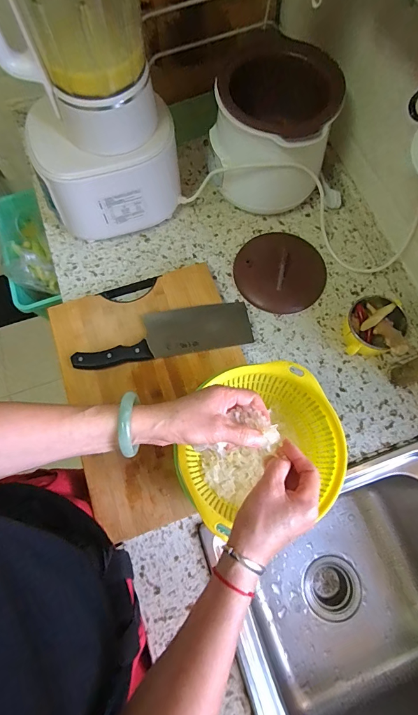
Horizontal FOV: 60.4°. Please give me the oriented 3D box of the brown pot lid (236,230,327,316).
[{"bbox_3d":[0.134,-0.165,0.656,0.165,0.042,0.162,0,71,-1],"label":"brown pot lid"}]

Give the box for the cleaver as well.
[{"bbox_3d":[-0.074,-0.040,0.604,0.291,0.016,0.086,-9,68,-7],"label":"cleaver"}]

